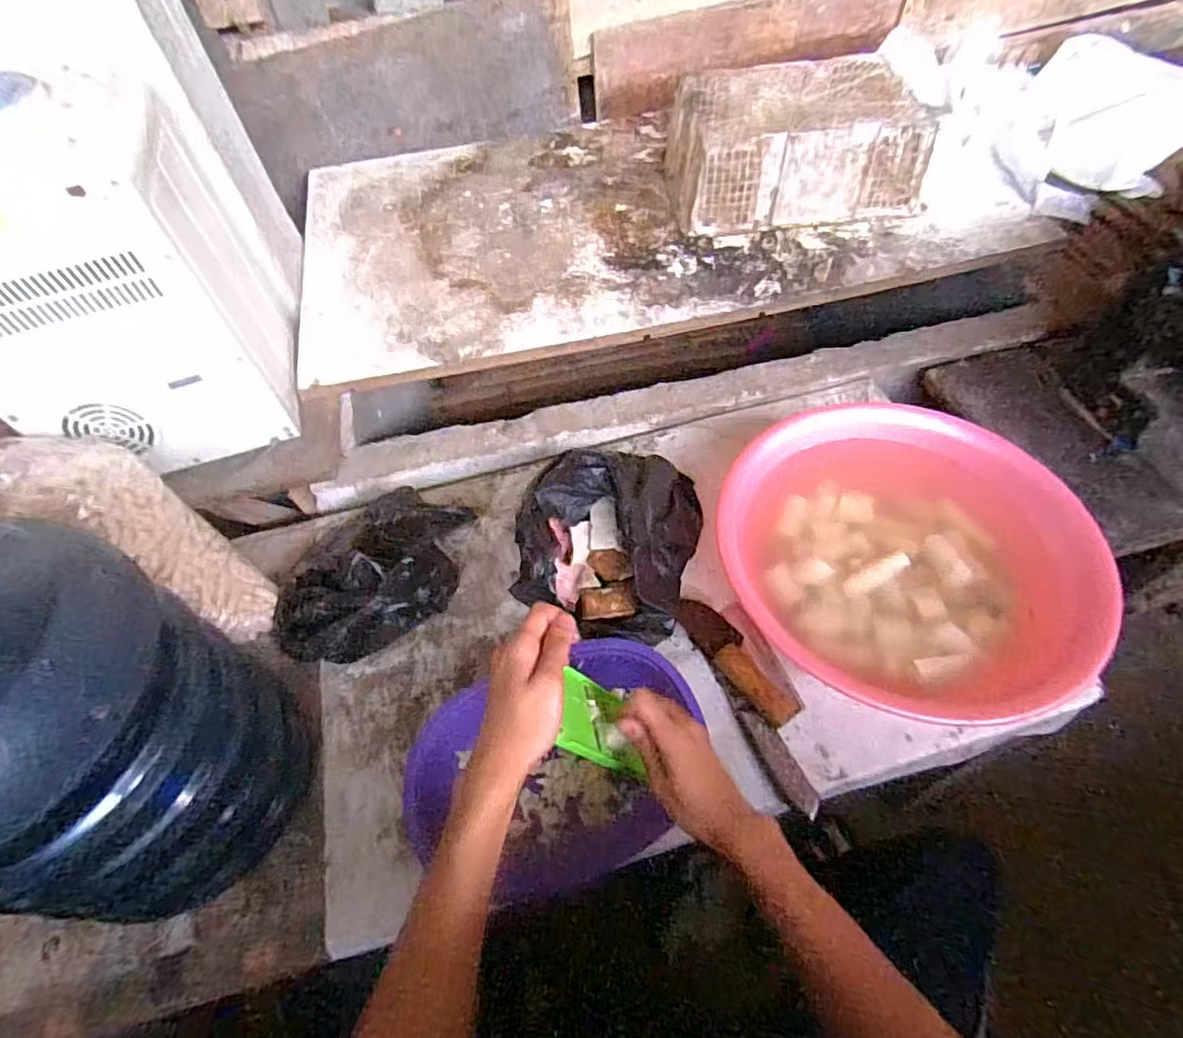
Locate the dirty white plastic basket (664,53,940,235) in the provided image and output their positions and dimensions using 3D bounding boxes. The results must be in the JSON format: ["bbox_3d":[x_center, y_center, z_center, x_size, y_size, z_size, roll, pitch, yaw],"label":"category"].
[{"bbox_3d":[0.379,-0.734,1.181,0.442,0.165,0.303,-6,54,1],"label":"dirty white plastic basket"}]

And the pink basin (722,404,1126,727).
[{"bbox_3d":[0.358,0.030,0.726,0.390,0.116,0.394,-2,54,3],"label":"pink basin"}]

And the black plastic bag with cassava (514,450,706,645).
[{"bbox_3d":[0.034,0.016,0.755,0.204,0.143,0.255,3,55,7],"label":"black plastic bag with cassava"}]

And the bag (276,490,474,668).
[{"bbox_3d":[-0.278,0.066,0.790,0.269,0.079,0.173,-38,60,-20],"label":"bag"}]

